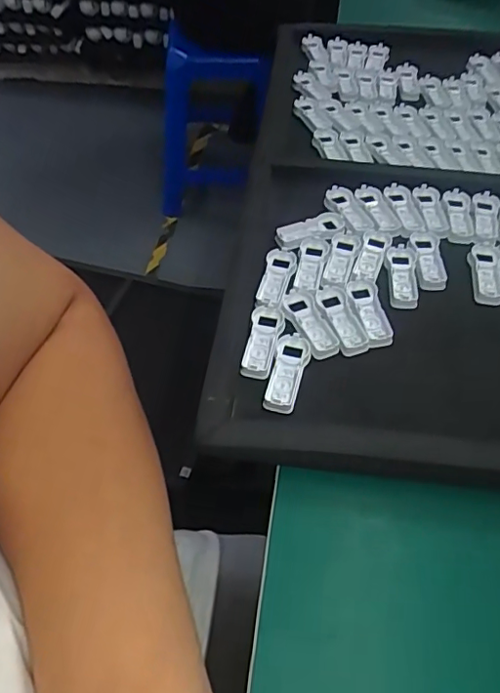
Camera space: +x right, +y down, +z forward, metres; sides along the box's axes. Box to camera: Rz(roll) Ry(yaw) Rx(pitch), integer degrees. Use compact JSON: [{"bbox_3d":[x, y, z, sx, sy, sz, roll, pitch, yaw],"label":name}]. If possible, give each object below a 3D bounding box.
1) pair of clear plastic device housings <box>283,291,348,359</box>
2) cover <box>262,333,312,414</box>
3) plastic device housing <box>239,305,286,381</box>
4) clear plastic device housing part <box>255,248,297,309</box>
[{"bbox_3d":[0.039,-0.016,0.373,0.023,0.004,0.053,-13,54,-12],"label":"pair of clear plastic device housings"},{"bbox_3d":[0.024,0.017,0.349,0.022,0.009,0.056,11,53,6],"label":"cover"},{"bbox_3d":[0.009,-0.003,0.365,0.022,0.009,0.054,10,53,6],"label":"plastic device housing"},{"bbox_3d":[0.020,-0.051,0.396,0.021,0.007,0.058,11,53,7],"label":"clear plastic device housing part"}]

